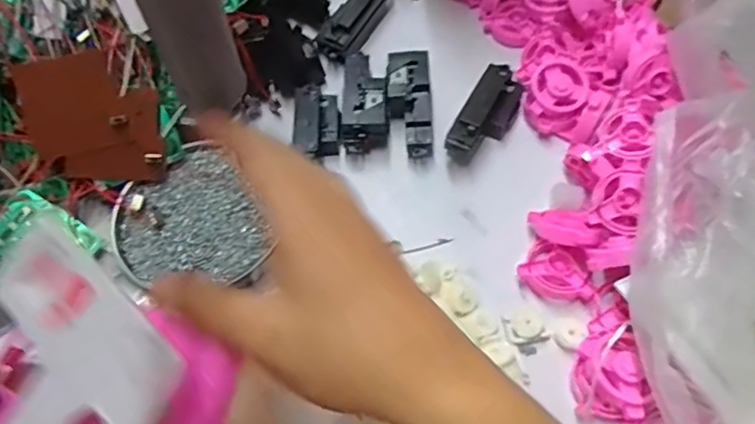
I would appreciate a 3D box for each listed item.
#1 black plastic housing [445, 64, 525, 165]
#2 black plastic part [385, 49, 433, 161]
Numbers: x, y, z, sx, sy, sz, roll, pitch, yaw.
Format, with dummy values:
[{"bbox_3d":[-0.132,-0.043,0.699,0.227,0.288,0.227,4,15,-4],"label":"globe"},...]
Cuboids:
[{"bbox_3d":[0.095,-0.084,0.500,0.038,0.045,0.100,25,66,16],"label":"black plastic housing"},{"bbox_3d":[0.028,-0.094,0.506,0.038,0.018,0.098,-7,76,-1],"label":"black plastic part"}]

